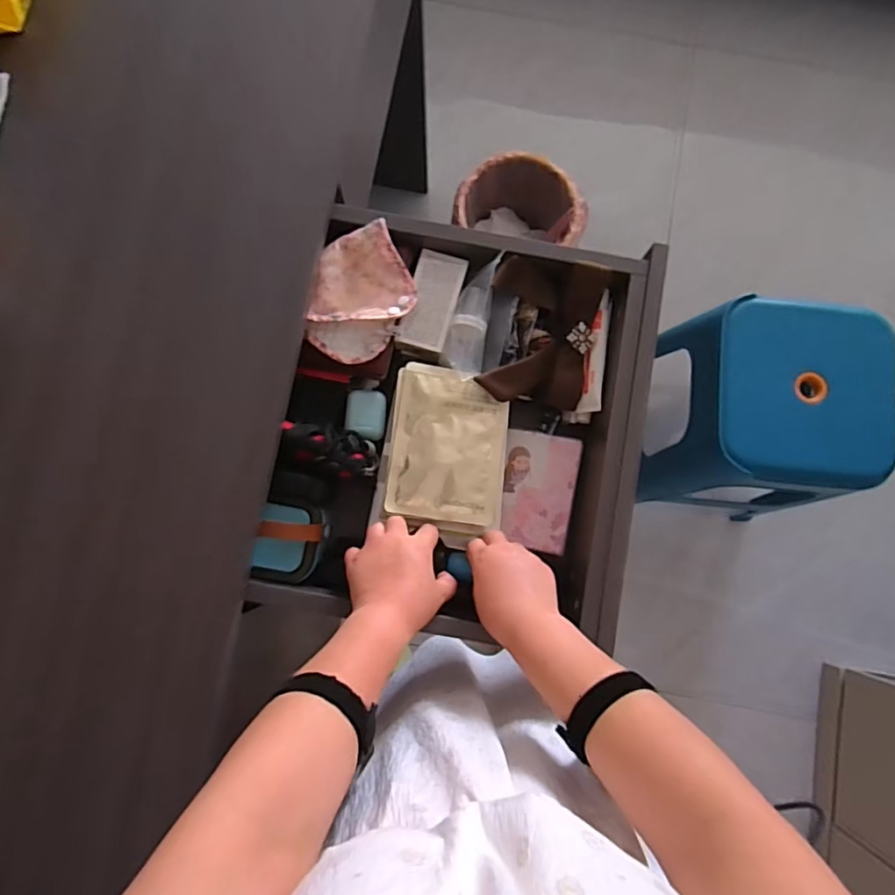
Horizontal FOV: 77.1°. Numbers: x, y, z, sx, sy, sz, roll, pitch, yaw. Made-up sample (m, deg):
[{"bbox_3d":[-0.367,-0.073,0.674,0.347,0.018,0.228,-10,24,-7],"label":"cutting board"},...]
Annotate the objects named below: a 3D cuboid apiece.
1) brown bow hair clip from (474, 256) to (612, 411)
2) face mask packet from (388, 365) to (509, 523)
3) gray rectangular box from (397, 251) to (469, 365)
[{"bbox_3d":[0.102,-0.121,0.615,0.118,0.061,0.156,10,82,0],"label":"brown bow hair clip"},{"bbox_3d":[0.003,-0.002,0.602,0.118,0.022,0.158,8,82,0],"label":"face mask packet"},{"bbox_3d":[-0.017,-0.158,0.631,0.053,0.035,0.115,16,82,1],"label":"gray rectangular box"}]

